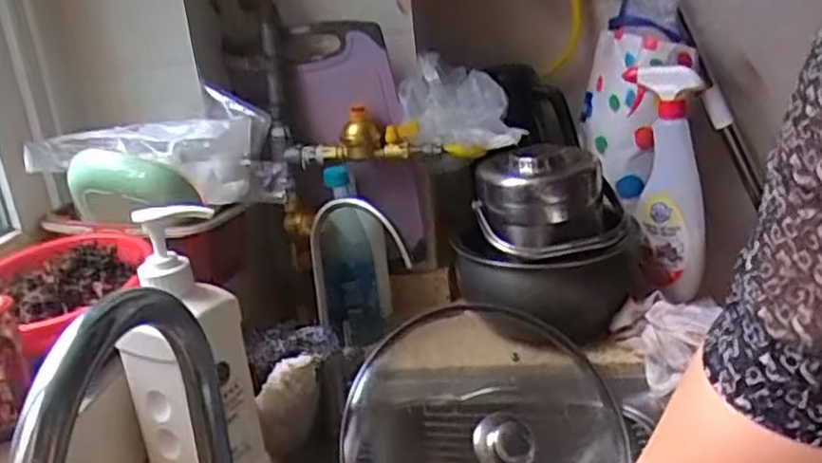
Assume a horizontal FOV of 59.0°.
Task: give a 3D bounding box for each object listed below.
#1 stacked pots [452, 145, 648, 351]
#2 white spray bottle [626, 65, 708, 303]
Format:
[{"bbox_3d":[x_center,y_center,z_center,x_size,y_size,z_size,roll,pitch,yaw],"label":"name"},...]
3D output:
[{"bbox_3d":[0.170,0.008,0.902,0.210,0.214,0.196,0,20,19],"label":"stacked pots"},{"bbox_3d":[0.334,-0.064,0.943,0.090,0.292,0.051,0,20,19],"label":"white spray bottle"}]

